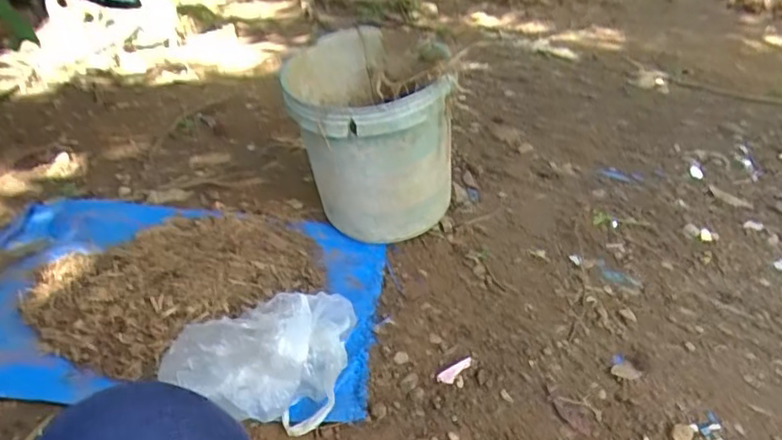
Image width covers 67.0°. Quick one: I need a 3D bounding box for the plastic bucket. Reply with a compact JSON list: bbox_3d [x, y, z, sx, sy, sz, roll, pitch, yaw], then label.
[{"bbox_3d":[-0.037,-0.133,1.095,0.290,0.363,0.285,4,34,-3],"label":"plastic bucket"}]

